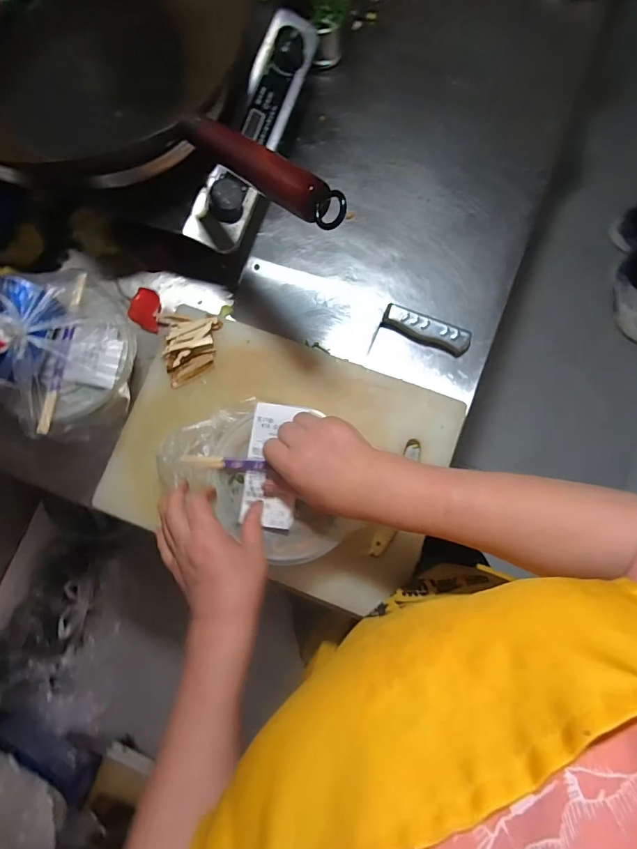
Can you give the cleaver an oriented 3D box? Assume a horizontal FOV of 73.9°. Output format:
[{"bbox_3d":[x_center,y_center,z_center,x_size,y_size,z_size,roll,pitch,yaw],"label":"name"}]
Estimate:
[{"bbox_3d":[0.039,-0.134,0.548,0.296,0.020,0.085,19,83,4],"label":"cleaver"}]

